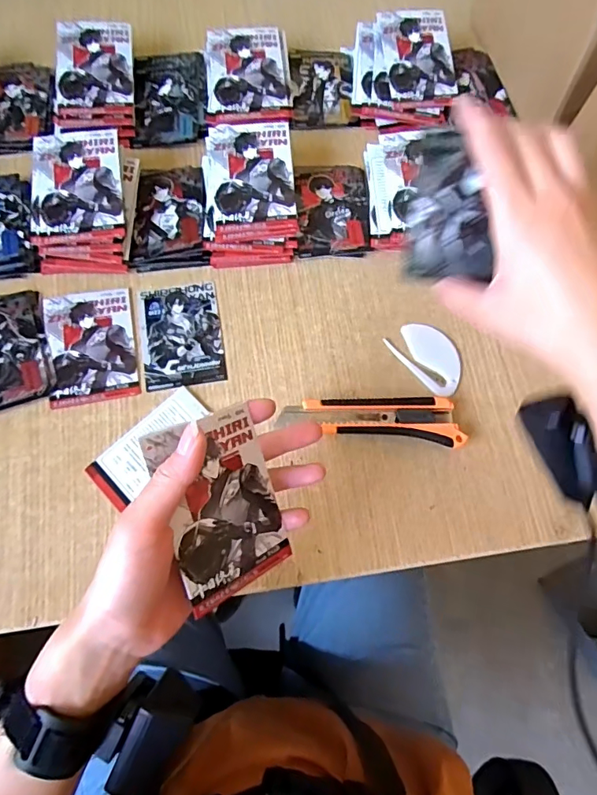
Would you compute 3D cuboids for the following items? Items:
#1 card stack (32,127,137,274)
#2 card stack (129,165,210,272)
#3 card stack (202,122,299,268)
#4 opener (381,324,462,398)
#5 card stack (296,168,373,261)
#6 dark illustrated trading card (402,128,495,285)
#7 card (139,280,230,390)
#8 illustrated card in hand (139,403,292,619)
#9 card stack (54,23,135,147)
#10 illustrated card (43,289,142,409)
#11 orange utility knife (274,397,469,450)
[{"bbox_3d":[-0.197,-0.178,0.446,0.088,0.021,0.125,1,87,-1],"label":"card stack"},{"bbox_3d":[-0.124,-0.176,0.465,0.071,0.013,0.108,-7,71,-5],"label":"card stack"},{"bbox_3d":[-0.047,-0.190,0.456,0.084,0.040,0.125,-4,71,-4],"label":"card stack"},{"bbox_3d":[0.117,-0.037,0.432,0.046,0.004,0.072,-40,77,-14],"label":"opener"},{"bbox_3d":[0.033,-0.184,0.476,0.070,0.009,0.104,1,71,-2],"label":"card stack"},{"bbox_3d":[0.107,-0.129,0.336,0.058,0.009,0.096,5,98,-2],"label":"dark illustrated trading card"},{"bbox_3d":[-0.103,-0.056,0.432,0.068,0.004,0.097,-8,71,-5],"label":"card"},{"bbox_3d":[-0.044,0.063,0.288,0.069,0.004,0.103,-21,99,-40],"label":"illustrated card in hand"},{"bbox_3d":[-0.209,-0.321,0.498,0.078,0.029,0.126,-2,71,-3],"label":"card stack"},{"bbox_3d":[-0.180,-0.046,0.424,0.073,0.004,0.105,-11,72,-6],"label":"illustrated card"},{"bbox_3d":[0.059,0.016,0.405,0.148,0.018,0.037,6,71,0],"label":"orange utility knife"}]

